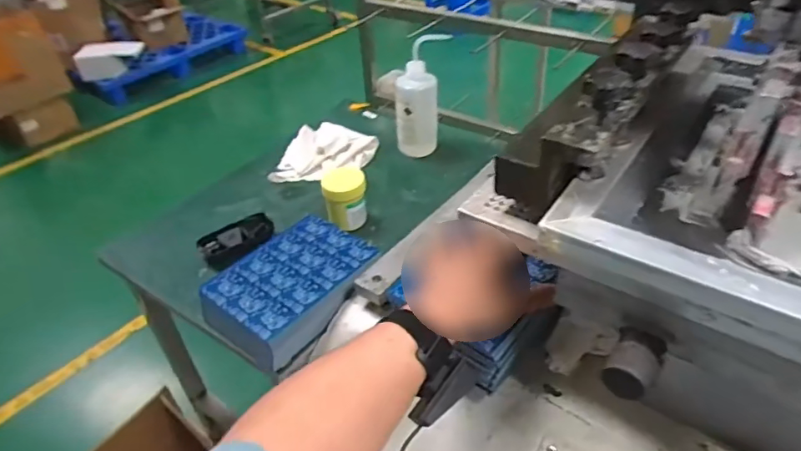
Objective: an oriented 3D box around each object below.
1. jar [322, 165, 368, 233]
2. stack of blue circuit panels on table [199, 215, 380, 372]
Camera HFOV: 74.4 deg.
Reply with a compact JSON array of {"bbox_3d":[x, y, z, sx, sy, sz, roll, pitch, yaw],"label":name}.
[{"bbox_3d":[-0.084,-0.040,0.813,0.063,0.077,0.071,-9,40,-6],"label":"jar"},{"bbox_3d":[-0.138,0.078,0.694,0.138,0.066,0.201,25,48,30],"label":"stack of blue circuit panels on table"}]

